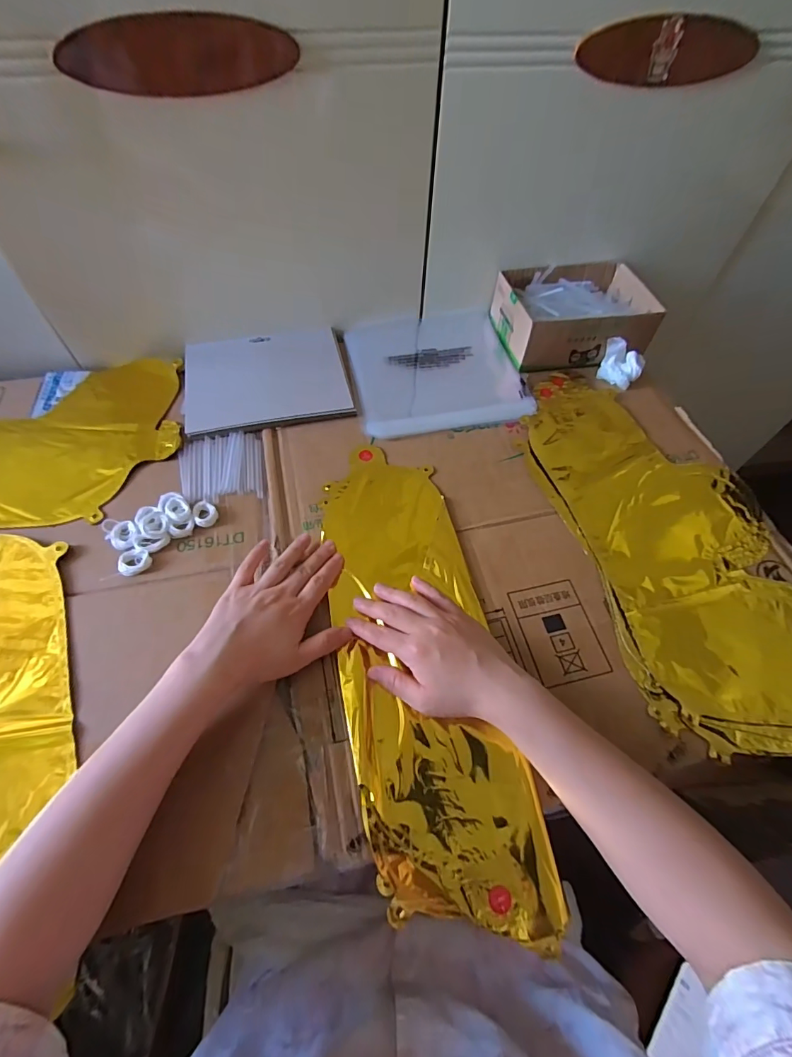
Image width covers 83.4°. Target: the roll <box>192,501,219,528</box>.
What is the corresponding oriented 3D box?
[{"bbox_3d":[-0.191,-0.015,0.447,0.022,0.007,0.030,-18,61,-13],"label":"roll"}]

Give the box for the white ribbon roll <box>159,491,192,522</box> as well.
[{"bbox_3d":[-0.220,-0.021,0.445,0.024,0.009,0.040,-38,67,-22],"label":"white ribbon roll"}]

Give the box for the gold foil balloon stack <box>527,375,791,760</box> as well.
[{"bbox_3d":[0.289,-0.002,0.460,0.220,0.010,0.438,-10,60,-8],"label":"gold foil balloon stack"}]

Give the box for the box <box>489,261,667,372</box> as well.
[{"bbox_3d":[0.243,-0.301,0.613,0.200,0.062,0.160,-8,60,-7],"label":"box"}]

